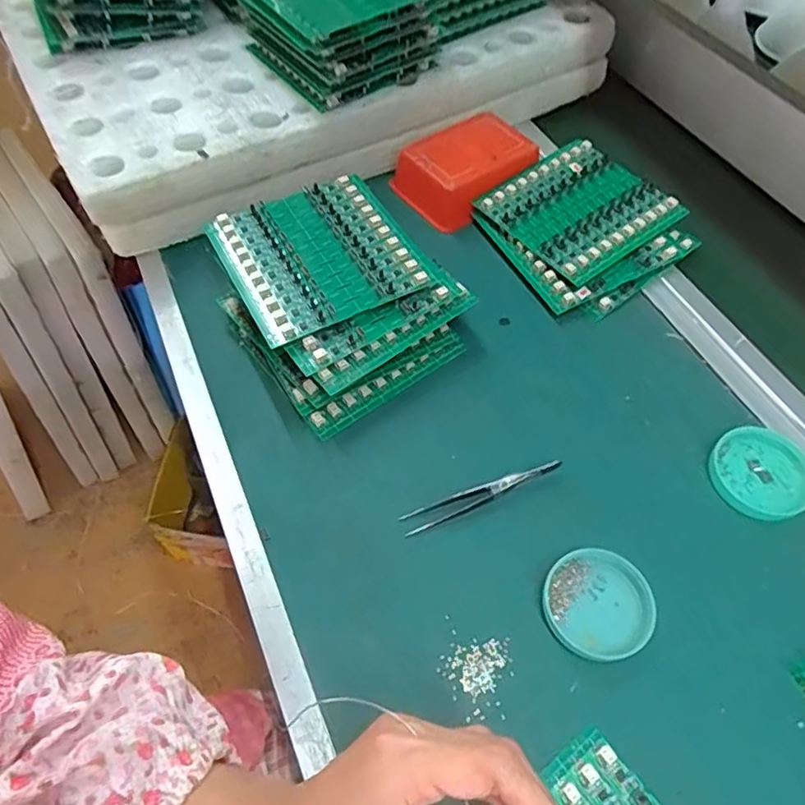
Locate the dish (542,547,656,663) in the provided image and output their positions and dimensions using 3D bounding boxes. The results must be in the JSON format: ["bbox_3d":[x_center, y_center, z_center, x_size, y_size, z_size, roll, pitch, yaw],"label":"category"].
[{"bbox_3d":[0.120,0.123,0.366,0.061,0.014,0.063,0,57,0],"label":"dish"}]

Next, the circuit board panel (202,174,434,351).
[{"bbox_3d":[-0.066,-0.115,0.455,0.131,0.013,0.135,-26,60,-15],"label":"circuit board panel"}]

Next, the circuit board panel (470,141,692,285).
[{"bbox_3d":[0.162,-0.178,0.544,0.136,0.009,0.131,-34,63,-17],"label":"circuit board panel"}]

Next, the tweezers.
[{"bbox_3d":[0.055,0.062,0.407,0.116,0.011,0.015,-19,59,-12],"label":"tweezers"}]

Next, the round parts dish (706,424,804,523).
[{"bbox_3d":[0.253,0.049,0.421,0.068,0.010,0.066,0,57,0],"label":"round parts dish"}]

